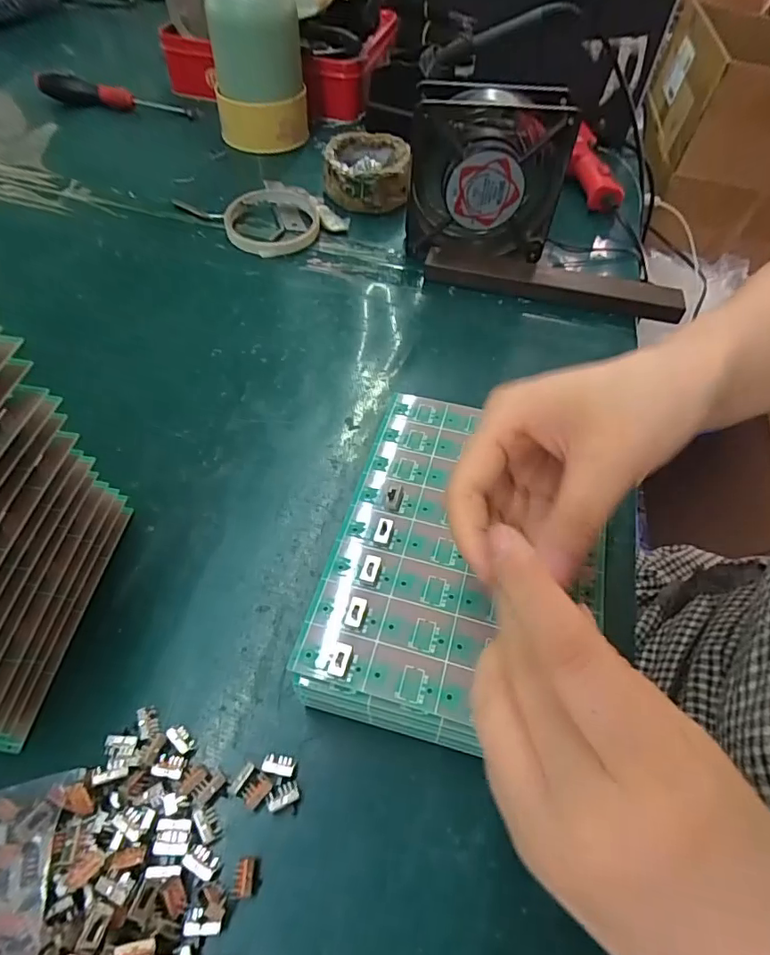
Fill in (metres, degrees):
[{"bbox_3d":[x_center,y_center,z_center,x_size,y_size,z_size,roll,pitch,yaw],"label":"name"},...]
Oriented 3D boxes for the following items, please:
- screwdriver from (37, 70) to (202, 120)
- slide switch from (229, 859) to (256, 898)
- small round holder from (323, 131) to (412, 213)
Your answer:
[{"bbox_3d":[-0.311,-0.441,0.603,0.182,0.027,0.025,5,54,0],"label":"screwdriver"},{"bbox_3d":[-0.055,0.157,0.205,0.008,0.007,0.012,3,54,-2],"label":"slide switch"},{"bbox_3d":[-0.017,-0.300,0.516,0.080,0.043,0.080,2,54,-3],"label":"small round holder"}]

